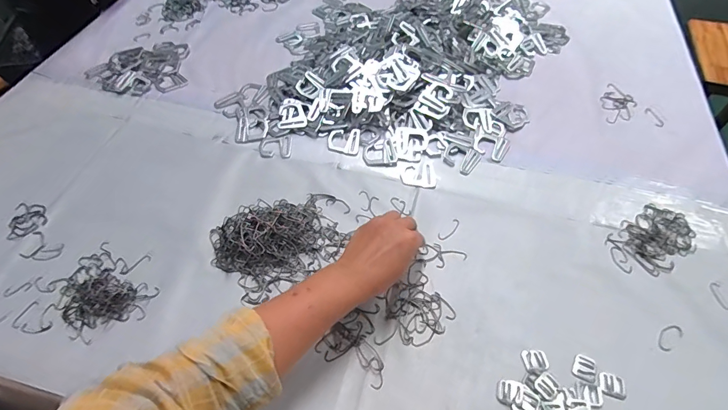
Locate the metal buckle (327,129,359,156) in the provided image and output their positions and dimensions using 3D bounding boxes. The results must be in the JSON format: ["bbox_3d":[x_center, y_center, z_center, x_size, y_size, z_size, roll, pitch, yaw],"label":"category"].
[{"bbox_3d":[-0.033,-0.104,0.628,0.051,0.008,0.047,4,56,3],"label":"metal buckle"}]

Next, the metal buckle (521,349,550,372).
[{"bbox_3d":[0.192,0.173,0.434,0.027,0.004,0.022,-4,56,-3],"label":"metal buckle"}]

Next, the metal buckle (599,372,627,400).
[{"bbox_3d":[0.269,0.194,0.418,0.026,0.004,0.024,14,57,9],"label":"metal buckle"}]

